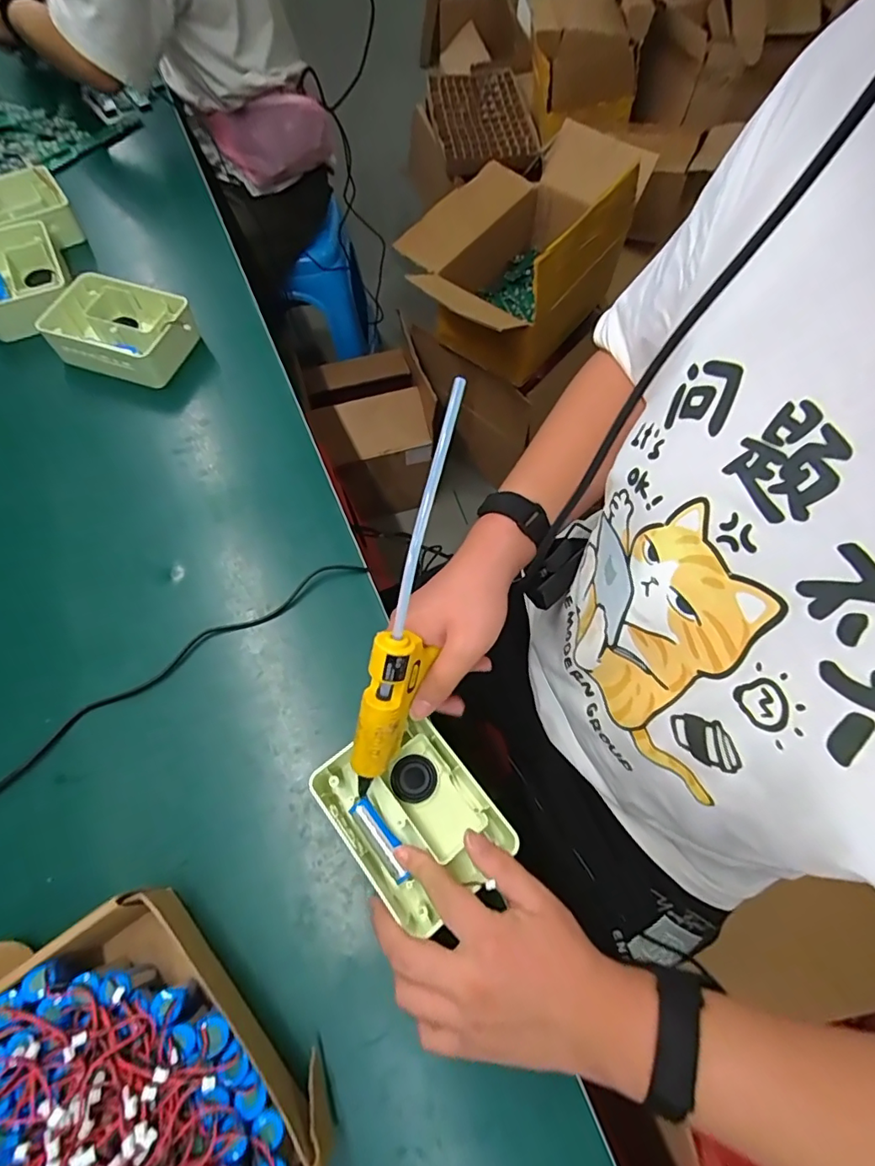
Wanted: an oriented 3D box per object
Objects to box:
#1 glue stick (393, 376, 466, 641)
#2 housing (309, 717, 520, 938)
[{"bbox_3d":[-0.008,-0.049,0.355,0.009,0.009,0.181,15,95,8],"label":"glue stick"},{"bbox_3d":[-0.020,0.180,0.416,0.107,0.047,0.142,-36,72,-11],"label":"housing"}]

